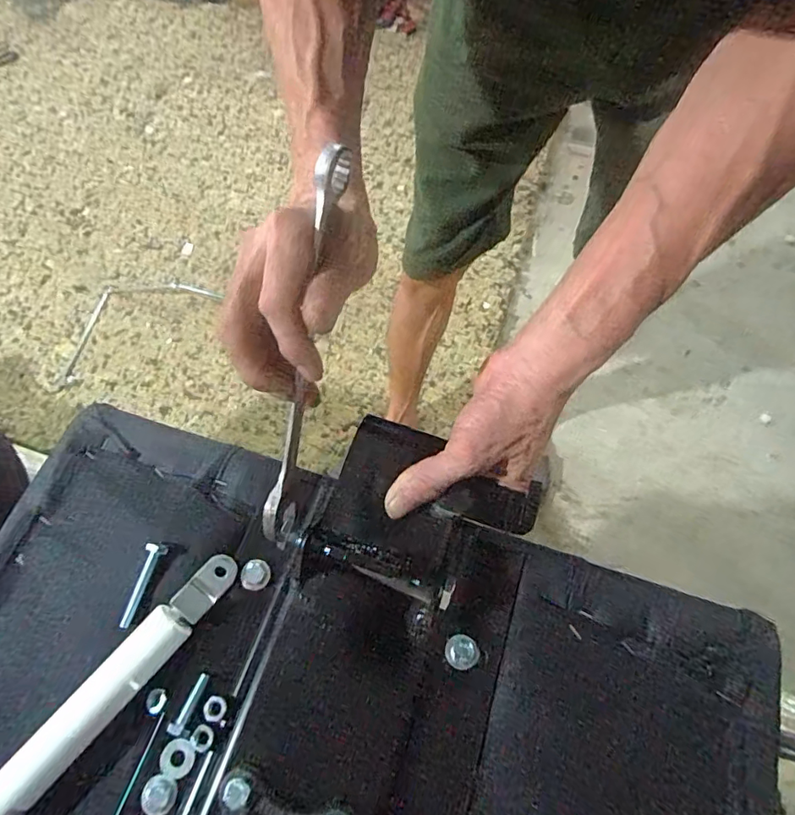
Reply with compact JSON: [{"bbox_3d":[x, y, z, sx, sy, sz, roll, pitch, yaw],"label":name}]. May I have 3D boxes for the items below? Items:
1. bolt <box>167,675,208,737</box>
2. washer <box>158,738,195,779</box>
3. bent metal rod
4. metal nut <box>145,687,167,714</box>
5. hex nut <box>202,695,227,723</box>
[{"bbox_3d":[-0.120,0.171,0.296,0.008,0.005,0.032,19,54,8],"label":"bolt"},{"bbox_3d":[-0.124,0.197,0.287,0.021,0.004,0.018,-31,68,-14],"label":"washer"},{"bbox_3d":[-0.642,-0.234,1.230,0.383,0.017,0.201,-34,71,-14],"label":"bent metal rod"},{"bbox_3d":[-0.141,0.171,0.299,0.011,0.004,0.013,10,67,4],"label":"metal nut"},{"bbox_3d":[-0.106,0.174,0.295,0.013,0.004,0.013,16,67,7],"label":"hex nut"}]

